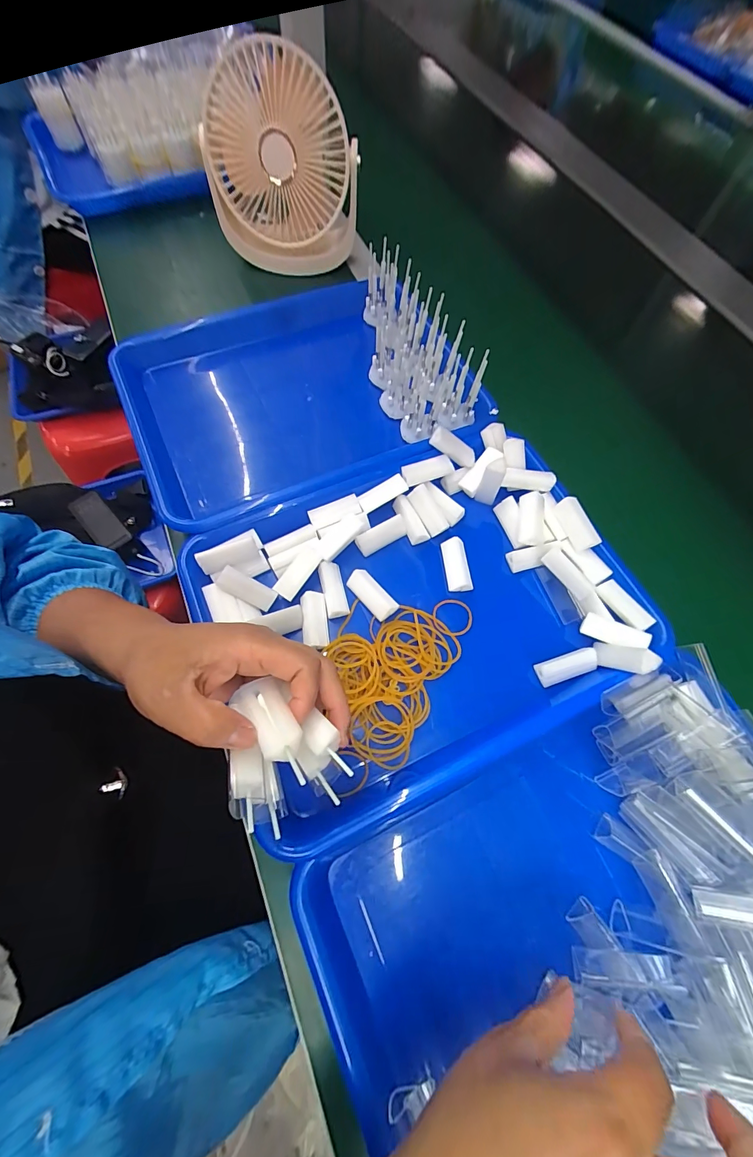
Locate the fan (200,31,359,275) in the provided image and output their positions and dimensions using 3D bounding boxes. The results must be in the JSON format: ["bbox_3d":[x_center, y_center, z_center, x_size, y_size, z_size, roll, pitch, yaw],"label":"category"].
[{"bbox_3d":[-0.100,-0.448,0.422,0.156,0.156,0.093,4,67,-2],"label":"fan"}]

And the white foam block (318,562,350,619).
[{"bbox_3d":[-0.036,0.009,0.321,0.018,0.013,0.045,-12,68,-8],"label":"white foam block"}]

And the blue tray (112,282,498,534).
[{"bbox_3d":[-0.080,-0.183,0.395,0.307,0.042,0.232,-24,70,-13],"label":"blue tray"}]

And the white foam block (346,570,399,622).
[{"bbox_3d":[-0.004,0.013,0.322,0.020,0.011,0.047,-38,74,-17],"label":"white foam block"}]

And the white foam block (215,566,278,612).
[{"bbox_3d":[-0.102,0.008,0.306,0.045,0.007,0.016,31,67,-17],"label":"white foam block"}]

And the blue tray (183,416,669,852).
[{"bbox_3d":[0.037,0.023,0.321,0.316,0.057,0.259,-21,70,-11],"label":"blue tray"}]

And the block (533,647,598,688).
[{"bbox_3d":[0.149,0.069,0.303,0.046,0.011,0.018,-16,69,-10],"label":"block"}]

